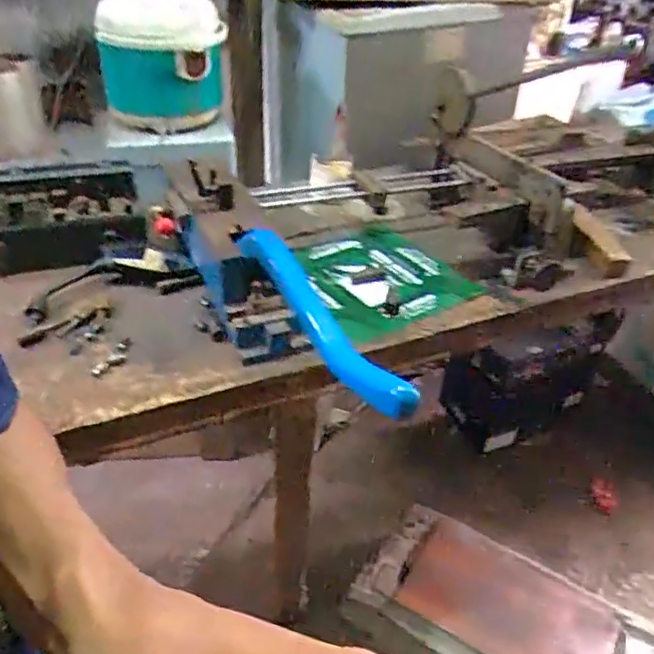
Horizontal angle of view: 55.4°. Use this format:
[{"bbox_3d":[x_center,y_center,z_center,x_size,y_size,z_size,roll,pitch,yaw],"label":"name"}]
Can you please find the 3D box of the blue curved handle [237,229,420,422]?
[{"bbox_3d":[-0.013,-0.016,0.721,0.034,0.070,0.372,-17,41,-24],"label":"blue curved handle"}]

